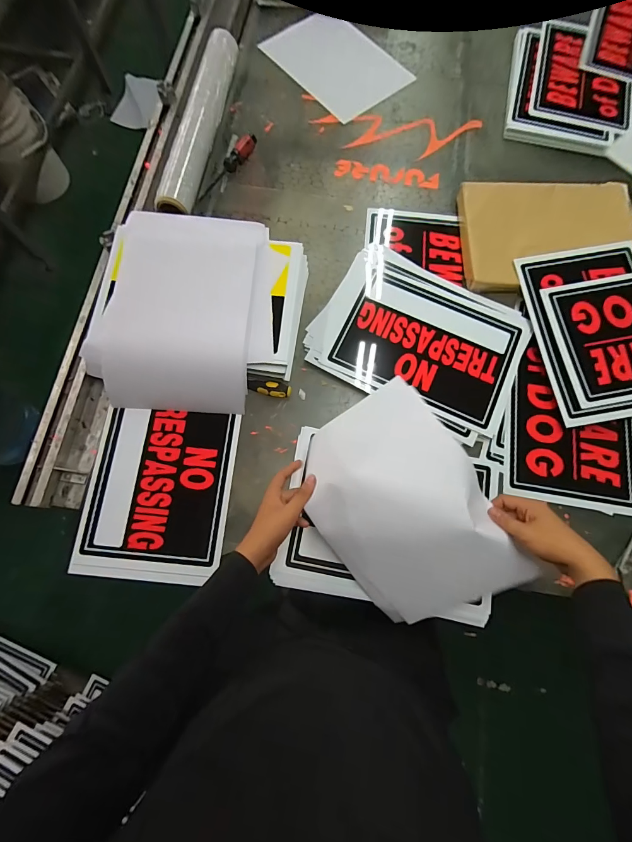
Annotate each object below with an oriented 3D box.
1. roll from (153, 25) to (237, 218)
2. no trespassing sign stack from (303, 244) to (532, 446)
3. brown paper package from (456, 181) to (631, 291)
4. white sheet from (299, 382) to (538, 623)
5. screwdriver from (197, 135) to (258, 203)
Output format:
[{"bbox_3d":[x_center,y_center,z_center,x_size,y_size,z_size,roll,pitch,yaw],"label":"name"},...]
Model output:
[{"bbox_3d":[-0.267,-0.682,0.823,0.078,0.063,0.517,8,75,2],"label":"roll"},{"bbox_3d":[0.206,-0.166,0.715,0.391,0.024,0.301,28,76,7],"label":"no trespassing sign stack"},{"bbox_3d":[0.493,-0.401,0.765,0.365,0.041,0.260,-4,75,-2],"label":"brown paper package"},{"bbox_3d":[0.129,0.139,0.561,0.231,0.115,0.334,-31,77,-8],"label":"white sheet"},{"bbox_3d":[-0.205,-0.572,0.811,0.026,0.038,0.198,36,77,9],"label":"screwdriver"}]

